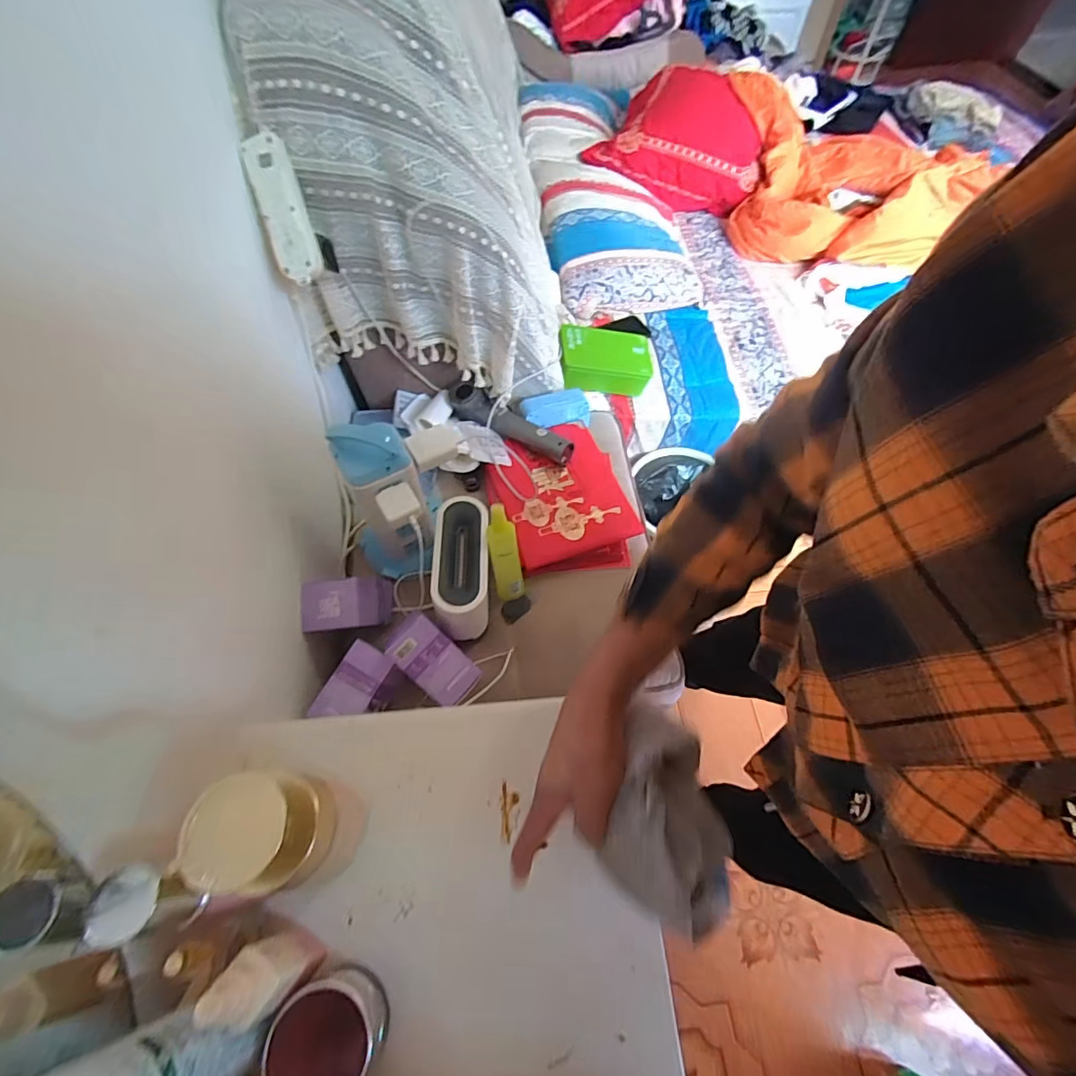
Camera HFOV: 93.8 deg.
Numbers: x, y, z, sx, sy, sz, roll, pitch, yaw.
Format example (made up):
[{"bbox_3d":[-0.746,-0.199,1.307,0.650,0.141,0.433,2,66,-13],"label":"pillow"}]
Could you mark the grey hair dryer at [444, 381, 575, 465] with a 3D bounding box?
[{"bbox_3d":[-0.057,-0.231,0.993,0.278,0.056,0.062,29,63,16],"label":"grey hair dryer"}]

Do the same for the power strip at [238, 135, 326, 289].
[{"bbox_3d":[-0.349,-0.449,0.693,0.060,0.172,0.025,-16,21,-10],"label":"power strip"}]

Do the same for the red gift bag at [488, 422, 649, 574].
[{"bbox_3d":[0.040,-0.086,0.966,0.248,0.052,0.309,-11,60,-7],"label":"red gift bag"}]

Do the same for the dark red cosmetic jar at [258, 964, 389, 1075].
[{"bbox_3d":[-0.158,0.377,0.377,0.071,0.073,0.068,0,59,-1],"label":"dark red cosmetic jar"}]

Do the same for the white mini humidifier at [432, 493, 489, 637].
[{"bbox_3d":[-0.119,0.057,0.815,0.083,0.132,0.205,-3,59,-2],"label":"white mini humidifier"}]

